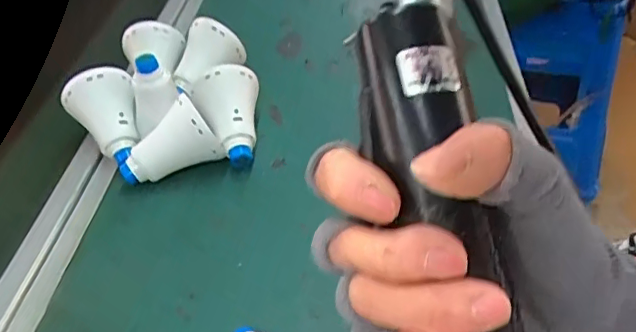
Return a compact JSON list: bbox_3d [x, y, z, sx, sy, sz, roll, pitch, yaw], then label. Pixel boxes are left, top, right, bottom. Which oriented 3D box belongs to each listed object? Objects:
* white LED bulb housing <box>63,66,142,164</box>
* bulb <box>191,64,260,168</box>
[{"bbox_3d":[-0.187,-0.040,0.500,0.060,0.064,0.079,-22,45,-18],"label":"white LED bulb housing"},{"bbox_3d":[-0.078,-0.044,0.502,0.061,0.063,0.076,-11,43,-7],"label":"bulb"}]

